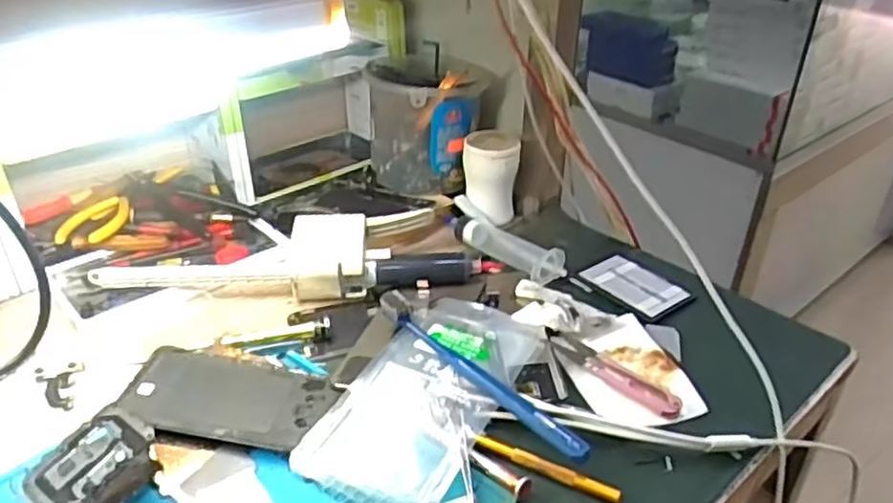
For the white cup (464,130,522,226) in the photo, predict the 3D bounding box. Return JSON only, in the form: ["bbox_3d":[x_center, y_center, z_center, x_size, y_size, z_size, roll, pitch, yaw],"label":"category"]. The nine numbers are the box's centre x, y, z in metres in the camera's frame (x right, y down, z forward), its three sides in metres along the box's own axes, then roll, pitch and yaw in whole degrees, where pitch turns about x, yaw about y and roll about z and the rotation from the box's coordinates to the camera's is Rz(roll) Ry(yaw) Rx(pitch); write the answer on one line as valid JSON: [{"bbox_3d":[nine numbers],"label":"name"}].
[{"bbox_3d":[0.044,-0.075,0.684,0.054,0.075,0.050,2,32,2],"label":"white cup"}]

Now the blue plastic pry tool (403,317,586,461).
[{"bbox_3d":[0.025,0.087,0.466,0.012,0.012,0.168,-25,39,-37],"label":"blue plastic pry tool"}]

